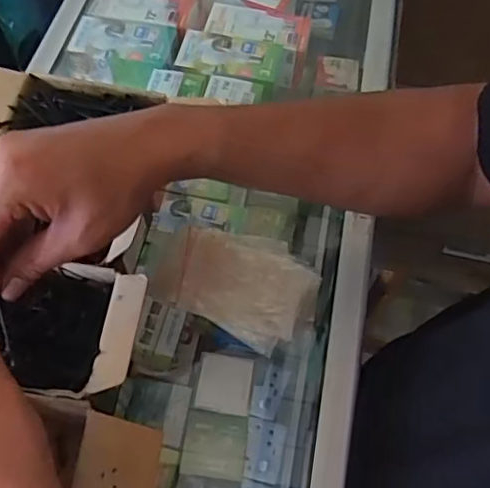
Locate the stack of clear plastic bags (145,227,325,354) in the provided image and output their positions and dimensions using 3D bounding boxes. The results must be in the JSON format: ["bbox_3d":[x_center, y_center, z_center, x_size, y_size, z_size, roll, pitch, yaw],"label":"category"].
[{"bbox_3d":[-0.007,0.027,0.479,0.130,0.027,0.090,22,62,12],"label":"stack of clear plastic bags"}]

